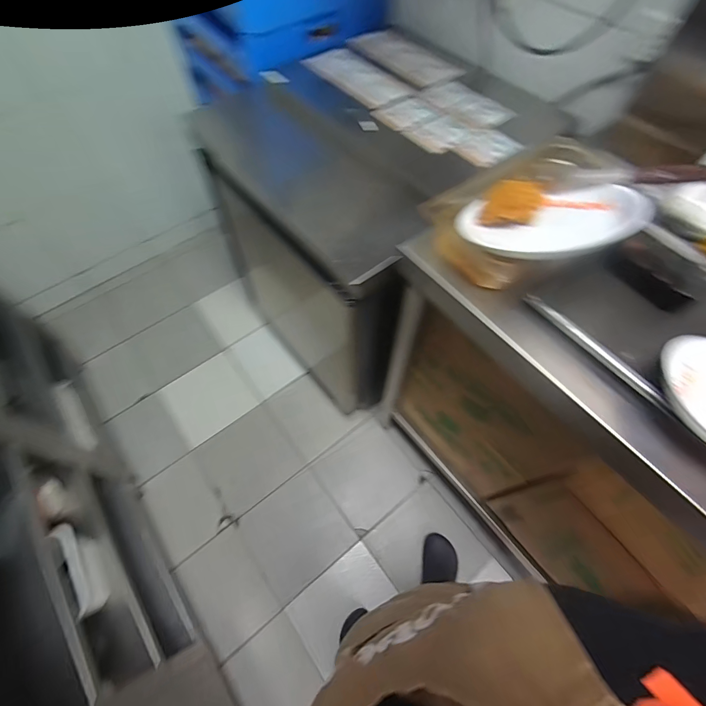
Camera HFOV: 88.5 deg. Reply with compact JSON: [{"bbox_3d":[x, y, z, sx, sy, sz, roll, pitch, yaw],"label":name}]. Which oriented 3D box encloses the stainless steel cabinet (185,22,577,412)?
[{"bbox_3d":[0.036,-0.373,1.228,0.703,0.899,0.732,-37,69,-18],"label":"stainless steel cabinet"}]

